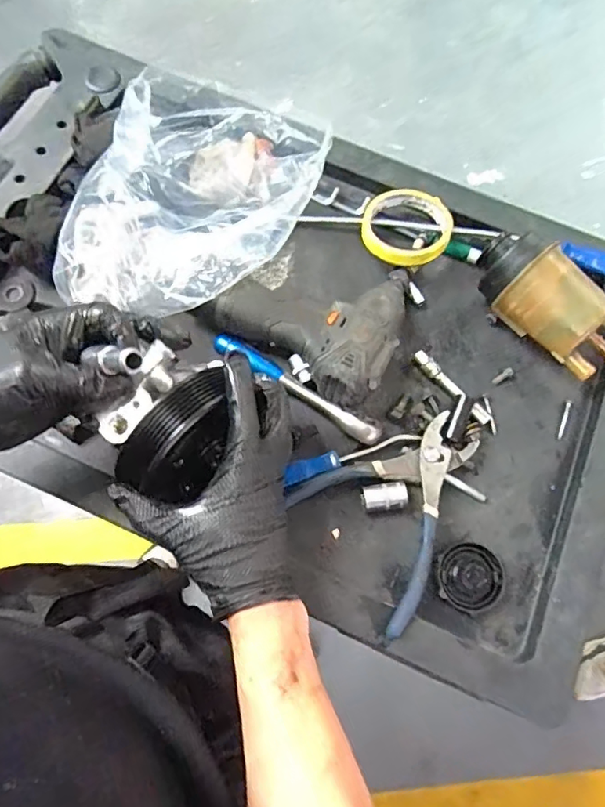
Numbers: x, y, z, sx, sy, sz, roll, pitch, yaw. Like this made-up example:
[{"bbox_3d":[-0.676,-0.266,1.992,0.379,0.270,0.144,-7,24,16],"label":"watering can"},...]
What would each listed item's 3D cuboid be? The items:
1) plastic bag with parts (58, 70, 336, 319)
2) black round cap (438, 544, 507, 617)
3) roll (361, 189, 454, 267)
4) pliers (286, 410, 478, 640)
[{"bbox_3d":[-0.104,-0.188,0.497,0.189,0.073,0.239,28,73,6],"label":"plastic bag with parts"},{"bbox_3d":[0.147,0.149,0.464,0.061,0.021,0.054,-19,74,-9],"label":"black round cap"},{"bbox_3d":[0.108,-0.182,0.556,0.088,0.020,0.092,1,72,-2],"label":"roll"},{"bbox_3d":[0.091,0.086,0.470,0.166,0.020,0.137,-39,78,-13],"label":"pliers"}]

